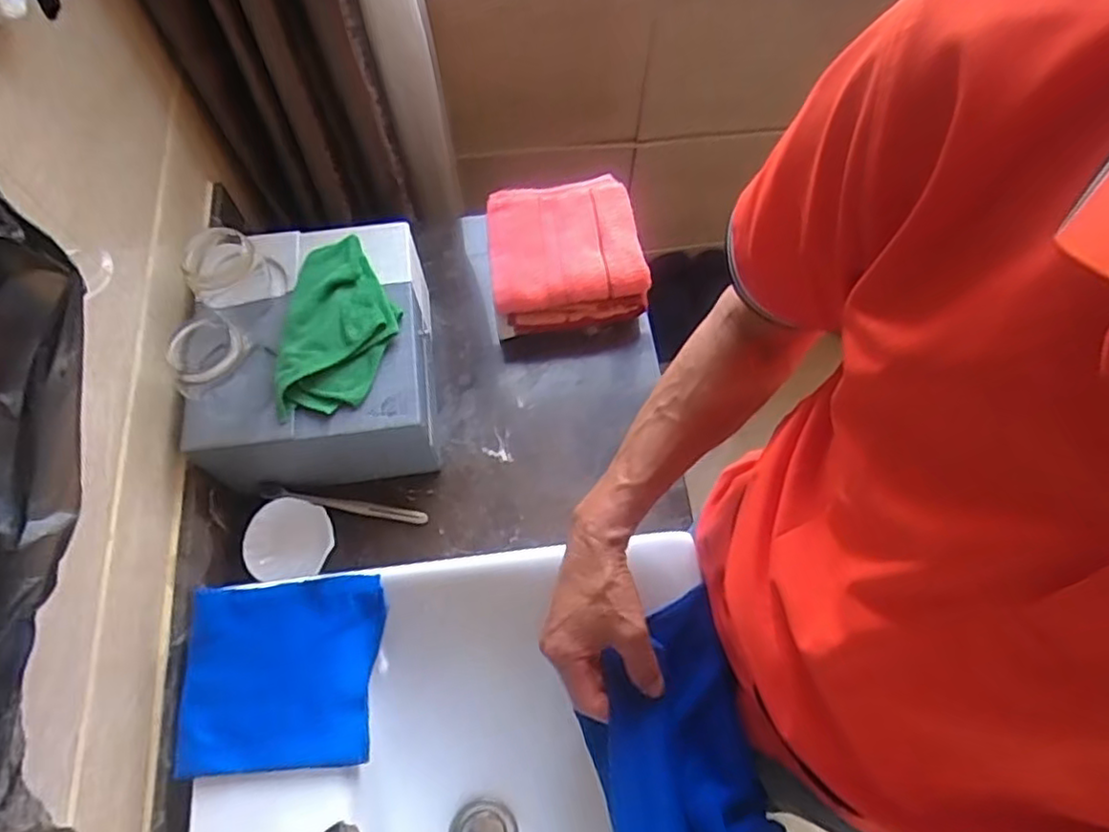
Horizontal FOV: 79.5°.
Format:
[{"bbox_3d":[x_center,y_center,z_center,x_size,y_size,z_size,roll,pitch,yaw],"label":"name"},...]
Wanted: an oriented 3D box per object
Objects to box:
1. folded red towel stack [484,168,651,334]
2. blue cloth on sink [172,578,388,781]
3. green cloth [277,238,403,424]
[{"bbox_3d":[0.011,-0.203,0.823,0.183,0.067,0.176,-8,66,-4],"label":"folded red towel stack"},{"bbox_3d":[-0.226,0.212,0.554,0.157,0.013,0.144,-4,66,-2],"label":"blue cloth on sink"},{"bbox_3d":[-0.220,-0.098,0.679,0.113,0.030,0.191,-7,66,-4],"label":"green cloth"}]

